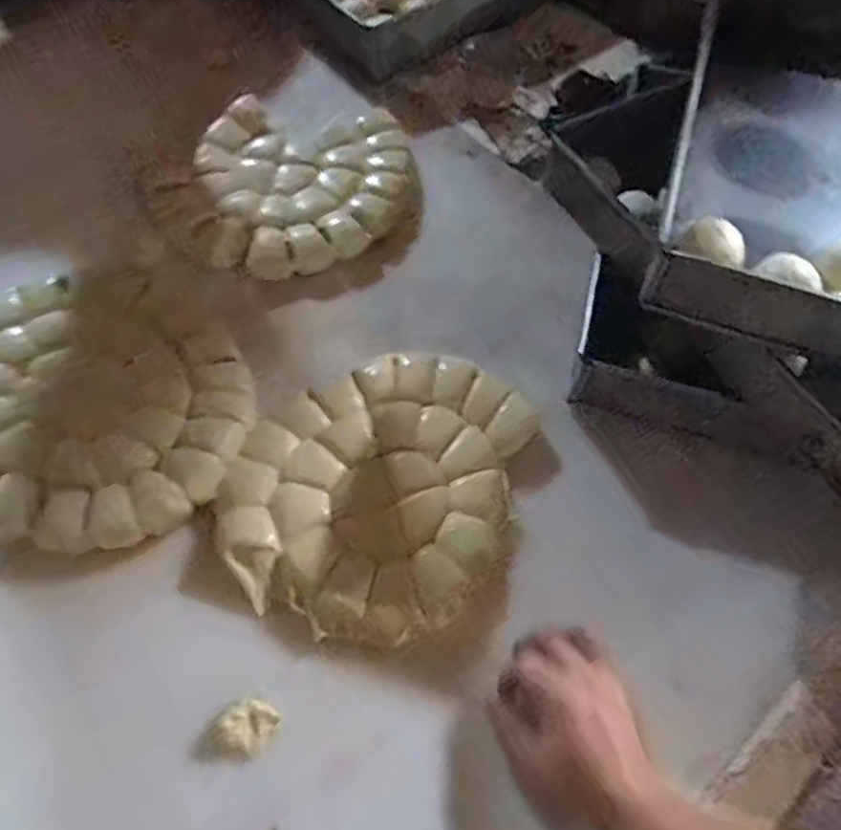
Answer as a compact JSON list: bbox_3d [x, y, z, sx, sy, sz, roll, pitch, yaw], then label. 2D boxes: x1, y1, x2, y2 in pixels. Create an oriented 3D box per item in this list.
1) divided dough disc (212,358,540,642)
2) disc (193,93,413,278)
[{"bbox_3d":[-0.030,0.052,0.545,0.207,0.027,0.239,26,61,12],"label":"divided dough disc"},{"bbox_3d":[-0.113,-0.242,0.708,0.216,0.033,0.223,1,59,-2],"label":"disc"}]

